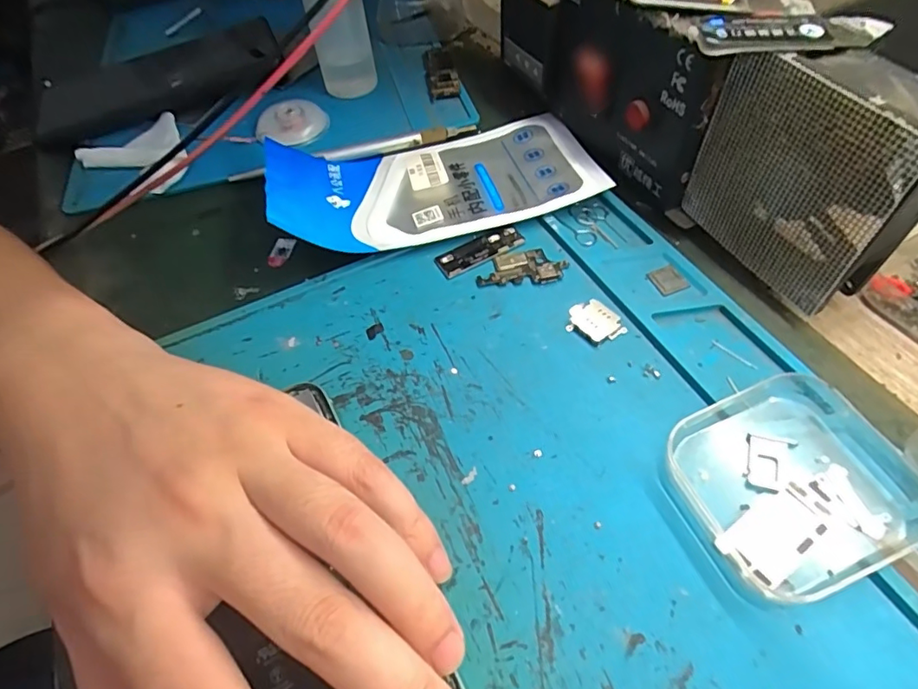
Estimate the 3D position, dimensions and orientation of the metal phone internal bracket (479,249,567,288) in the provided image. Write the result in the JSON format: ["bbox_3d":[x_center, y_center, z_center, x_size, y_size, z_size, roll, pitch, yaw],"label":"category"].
[{"bbox_3d":[0.029,-0.037,0.253,0.041,0.004,0.021,-1,54,5],"label":"metal phone internal bracket"}]

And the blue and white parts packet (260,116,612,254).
[{"bbox_3d":[-0.015,-0.091,0.281,0.162,0.029,0.083,-13,53,-4],"label":"blue and white parts packet"}]

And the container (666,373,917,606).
[{"bbox_3d":[0.113,0.043,0.180,0.072,0.018,0.064,-22,55,-10],"label":"container"}]

